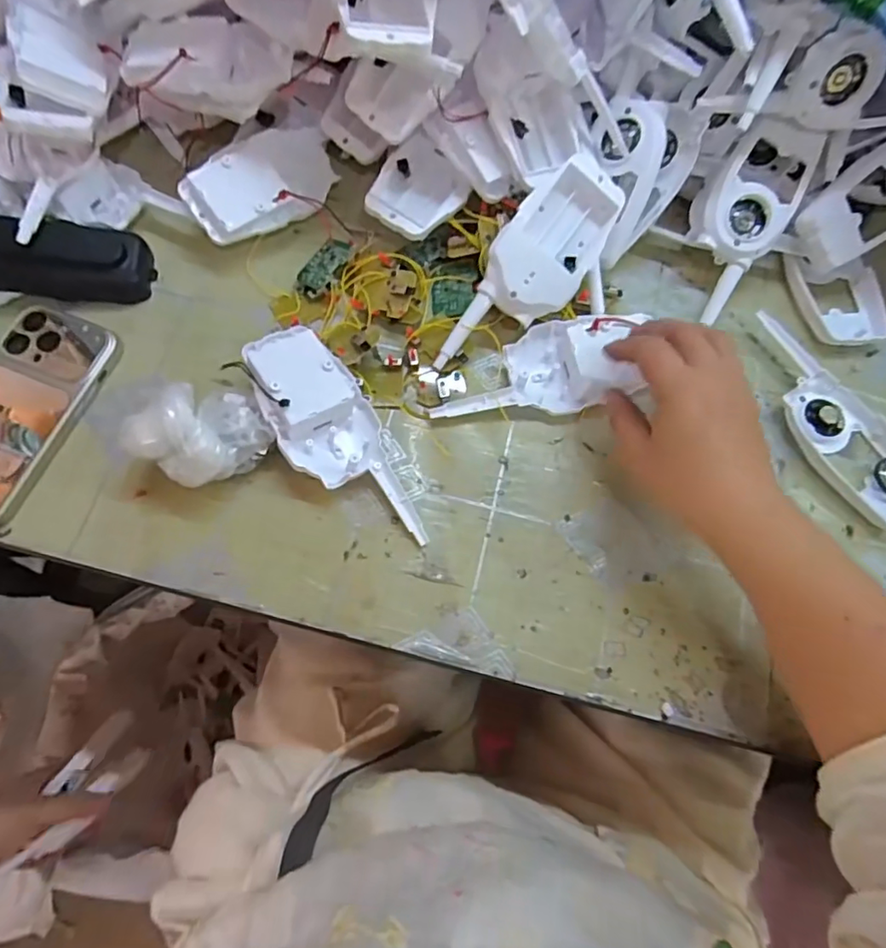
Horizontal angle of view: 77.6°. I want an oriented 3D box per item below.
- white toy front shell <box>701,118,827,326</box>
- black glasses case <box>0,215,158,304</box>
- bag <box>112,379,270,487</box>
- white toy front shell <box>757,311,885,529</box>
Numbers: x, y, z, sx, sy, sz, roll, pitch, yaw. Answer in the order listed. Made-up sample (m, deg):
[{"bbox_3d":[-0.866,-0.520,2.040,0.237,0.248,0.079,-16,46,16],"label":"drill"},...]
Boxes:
[{"bbox_3d":[0.218,-0.181,0.395,0.061,0.018,0.139,23,99,6],"label":"white toy front shell"},{"bbox_3d":[-0.264,-0.150,0.384,0.110,0.042,0.049,-2,70,-18],"label":"black glasses case"},{"bbox_3d":[-0.150,-0.024,0.340,0.072,0.054,0.056,-34,75,-12],"label":"bag"},{"bbox_3d":[0.265,-0.034,0.381,0.059,0.014,0.157,-36,76,-13],"label":"white toy front shell"}]

